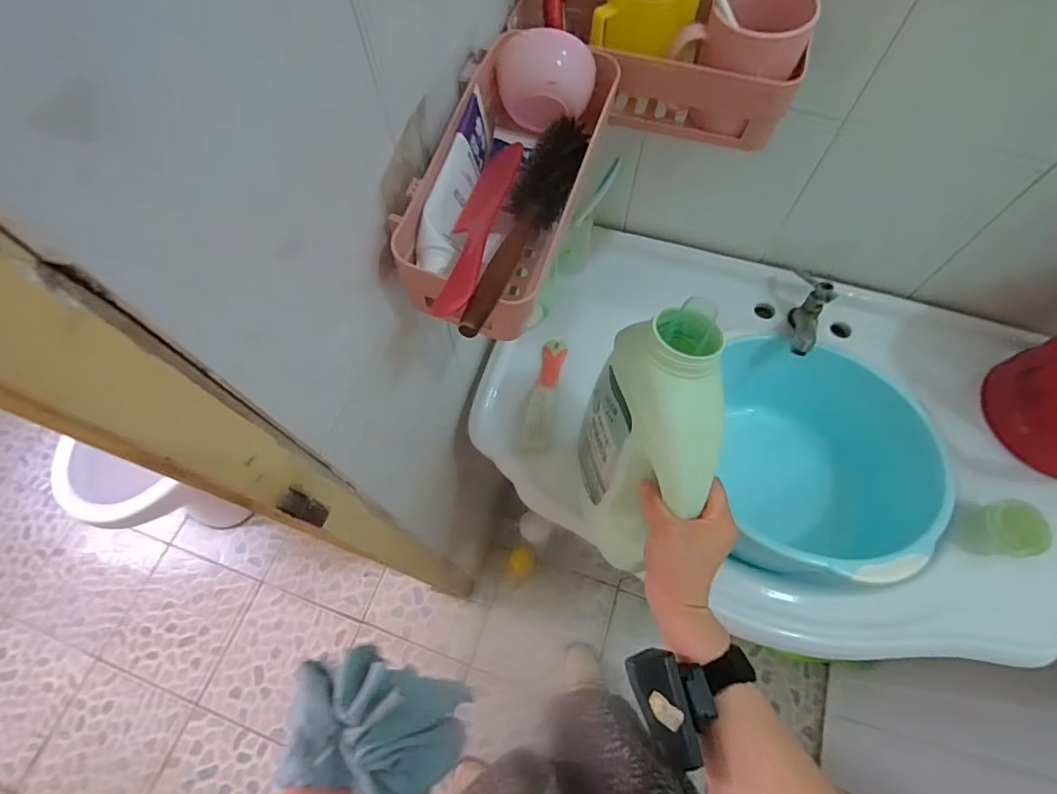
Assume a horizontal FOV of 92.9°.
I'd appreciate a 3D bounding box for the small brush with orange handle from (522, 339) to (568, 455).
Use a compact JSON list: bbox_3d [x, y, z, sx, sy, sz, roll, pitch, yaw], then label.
[{"bbox_3d":[0.022,-0.006,0.650,0.038,0.025,0.159,9,64,4],"label":"small brush with orange handle"}]

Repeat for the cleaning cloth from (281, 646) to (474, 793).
[{"bbox_3d":[-0.115,0.252,0.388,0.122,0.084,0.089,25,68,11],"label":"cleaning cloth"}]

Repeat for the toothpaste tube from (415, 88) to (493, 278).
[{"bbox_3d":[-0.060,-0.174,0.408,0.031,0.043,0.174,7,64,4],"label":"toothpaste tube"}]

